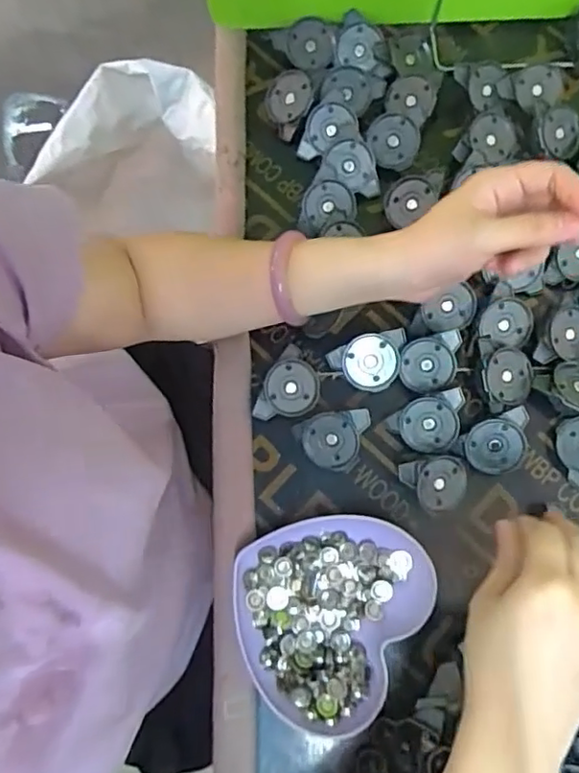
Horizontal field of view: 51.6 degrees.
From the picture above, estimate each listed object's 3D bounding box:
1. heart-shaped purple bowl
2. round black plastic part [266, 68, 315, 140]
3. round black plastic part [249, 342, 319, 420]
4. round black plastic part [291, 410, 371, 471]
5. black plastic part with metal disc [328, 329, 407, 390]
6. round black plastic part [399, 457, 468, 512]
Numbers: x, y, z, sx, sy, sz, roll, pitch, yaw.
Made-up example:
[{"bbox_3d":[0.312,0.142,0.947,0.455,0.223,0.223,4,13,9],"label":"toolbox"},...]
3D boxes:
[{"bbox_3d":[0.034,0.168,0.431,0.140,0.023,0.139,0,78,1],"label":"heart-shaped purple bowl"},{"bbox_3d":[0.000,-0.248,0.523,0.046,0.018,0.048,-40,77,23],"label":"round black plastic part"},{"bbox_3d":[0.002,0.002,0.471,0.042,0.024,0.062,22,80,6],"label":"round black plastic part"},{"bbox_3d":[0.032,0.041,0.462,0.059,0.013,0.045,-2,99,13],"label":"round black plastic part"},{"bbox_3d":[0.062,-0.019,0.473,0.060,0.011,0.045,-8,104,5],"label":"black plastic part with metal disc"},{"bbox_3d":[0.109,0.074,0.450,0.049,0.013,0.043,-12,100,-13],"label":"round black plastic part"}]

